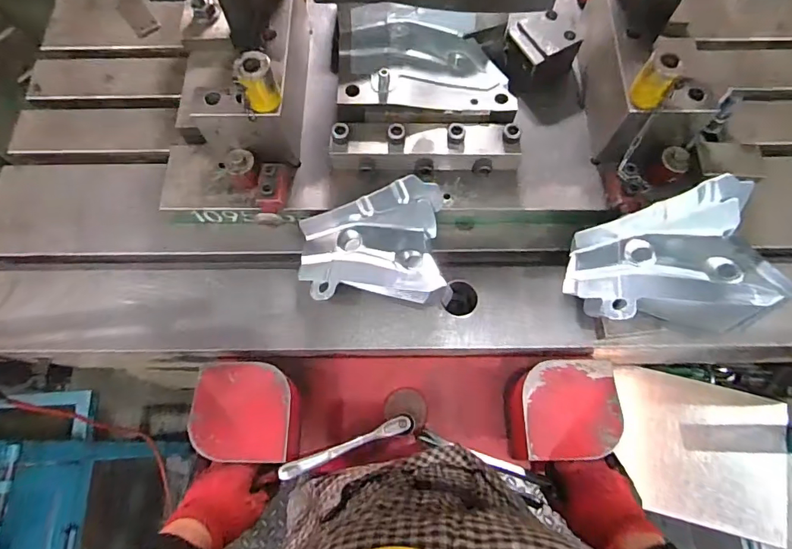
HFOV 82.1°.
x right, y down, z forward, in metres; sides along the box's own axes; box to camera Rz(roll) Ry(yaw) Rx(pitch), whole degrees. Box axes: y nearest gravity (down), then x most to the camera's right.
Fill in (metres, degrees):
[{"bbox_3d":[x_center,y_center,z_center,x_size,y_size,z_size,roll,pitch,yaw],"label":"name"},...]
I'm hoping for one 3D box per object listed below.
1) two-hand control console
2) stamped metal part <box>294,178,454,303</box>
[{"bbox_3d":[0.015,0.171,0.592,0.497,0.128,0.135,0,70,2],"label":"two-hand control console"},{"bbox_3d":[-0.034,-0.031,0.616,0.197,0.093,0.151,-2,70,0],"label":"stamped metal part"}]

